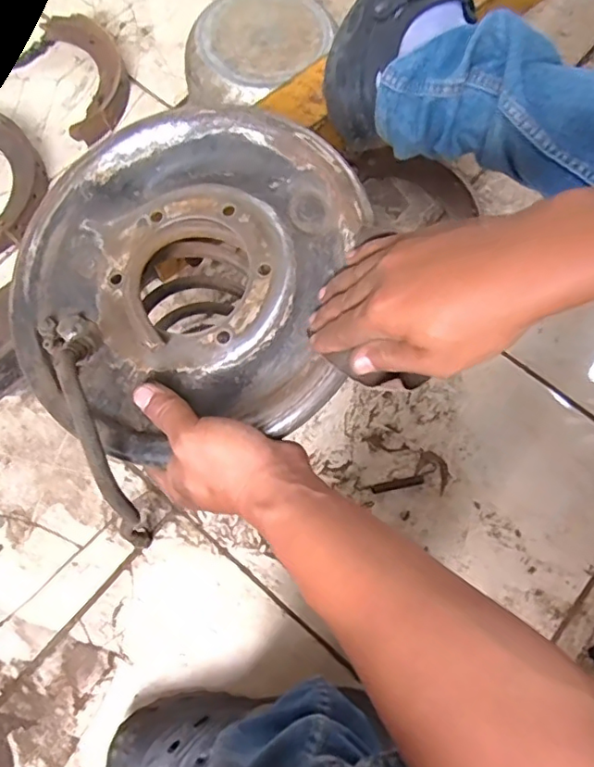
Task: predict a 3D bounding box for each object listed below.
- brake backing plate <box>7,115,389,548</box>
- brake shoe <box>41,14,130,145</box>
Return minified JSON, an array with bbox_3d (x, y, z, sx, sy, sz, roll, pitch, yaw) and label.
[{"bbox_3d":[-0.078,-0.076,0.400,0.255,0.055,0.255,0,74,-1],"label":"brake backing plate"},{"bbox_3d":[-0.299,-0.451,0.817,0.098,0.034,0.220,-17,75,-6],"label":"brake shoe"}]

